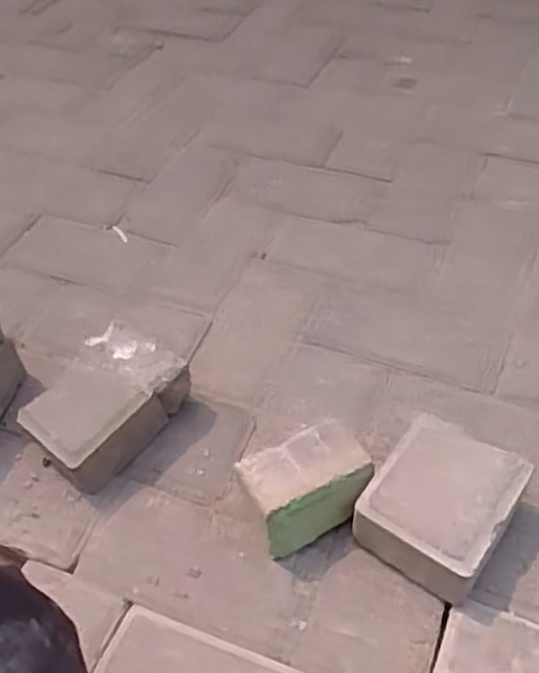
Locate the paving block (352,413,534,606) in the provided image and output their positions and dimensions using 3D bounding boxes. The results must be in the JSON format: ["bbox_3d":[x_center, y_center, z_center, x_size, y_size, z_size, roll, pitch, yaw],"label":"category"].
[{"bbox_3d":[0.145,0.143,0.594,0.108,0.071,0.121,27,52,25],"label":"paving block"}]

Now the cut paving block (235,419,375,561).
[{"bbox_3d":[0.032,0.135,0.615,0.102,0.080,0.069,-21,49,-17],"label":"cut paving block"}]

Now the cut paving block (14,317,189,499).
[{"bbox_3d":[-0.158,0.071,0.689,0.101,0.078,0.142,29,54,27],"label":"cut paving block"}]

